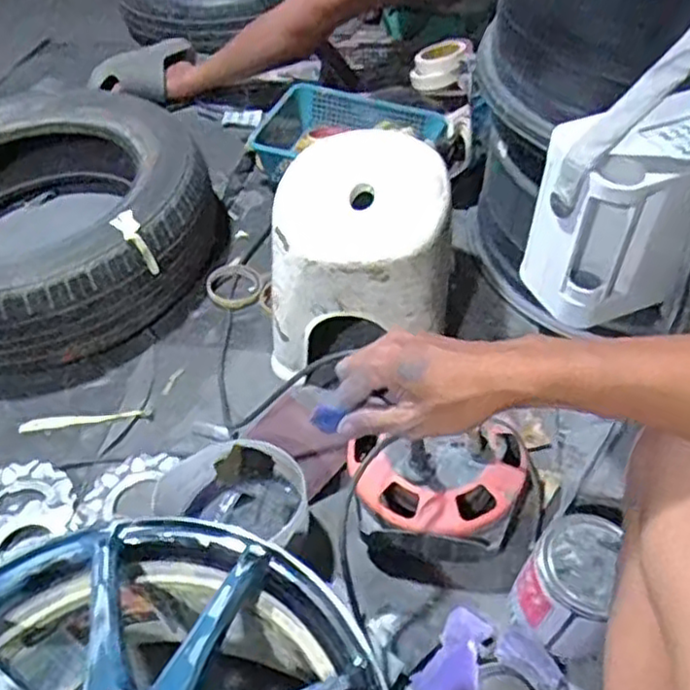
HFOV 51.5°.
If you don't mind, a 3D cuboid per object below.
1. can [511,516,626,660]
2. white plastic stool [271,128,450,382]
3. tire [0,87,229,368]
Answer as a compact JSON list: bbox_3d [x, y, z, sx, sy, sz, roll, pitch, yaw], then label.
[{"bbox_3d":[0.223,0.244,0.732,0.087,0.111,0.101,10,50,14],"label":"can"},{"bbox_3d":[0.025,-0.119,0.970,0.220,0.219,0.242,4,48,8],"label":"white plastic stool"},{"bbox_3d":[-0.469,-0.177,1.126,0.538,0.176,0.453,-20,50,-13],"label":"tire"}]

